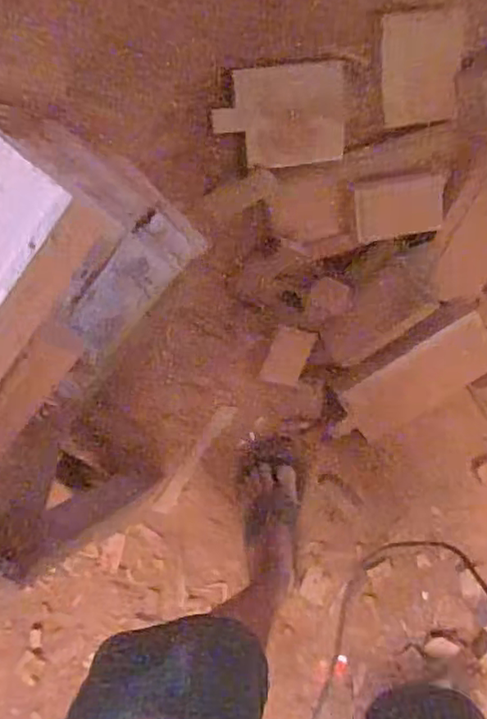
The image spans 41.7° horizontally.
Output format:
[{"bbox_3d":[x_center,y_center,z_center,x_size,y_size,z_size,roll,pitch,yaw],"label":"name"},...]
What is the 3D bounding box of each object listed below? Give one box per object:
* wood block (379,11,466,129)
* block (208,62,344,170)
[{"bbox_3d":[0.248,-0.401,0.881,0.128,0.016,0.139,-14,114,-18],"label":"wood block"},{"bbox_3d":[0.050,-0.310,0.819,0.171,0.014,0.120,-13,114,-16],"label":"block"}]

